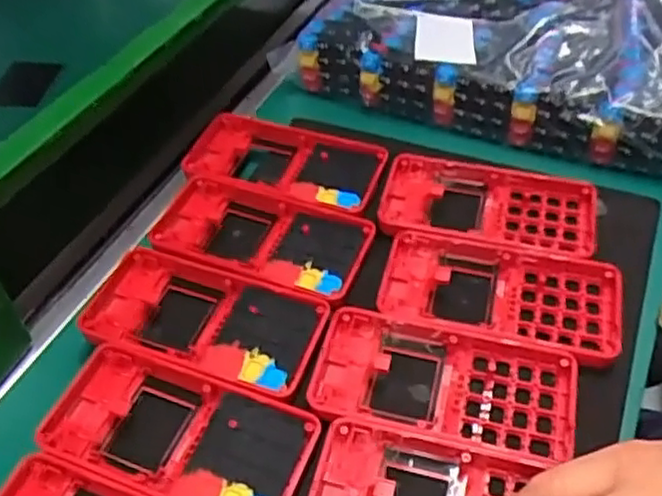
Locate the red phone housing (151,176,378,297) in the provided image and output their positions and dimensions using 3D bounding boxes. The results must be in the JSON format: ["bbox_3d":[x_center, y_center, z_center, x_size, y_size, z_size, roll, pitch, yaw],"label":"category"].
[{"bbox_3d":[-0.042,-0.004,0.411,0.125,0.018,0.063,14,50,16],"label":"red phone housing"}]

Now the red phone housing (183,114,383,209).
[{"bbox_3d":[-0.031,-0.054,0.449,0.126,0.013,0.065,13,50,15],"label":"red phone housing"}]

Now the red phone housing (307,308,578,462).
[{"bbox_3d":[0.053,0.068,0.342,0.124,0.019,0.061,10,49,12],"label":"red phone housing"}]

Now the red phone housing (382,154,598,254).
[{"bbox_3d":[0.093,-0.024,0.418,0.124,0.018,0.066,8,48,11],"label":"red phone housing"}]

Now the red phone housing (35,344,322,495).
[{"bbox_3d":[-0.074,0.088,0.330,0.126,0.013,0.062,14,50,16],"label":"red phone housing"}]

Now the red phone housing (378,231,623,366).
[{"bbox_3d":[0.090,0.026,0.379,0.124,0.018,0.066,11,49,13],"label":"red phone housing"}]

